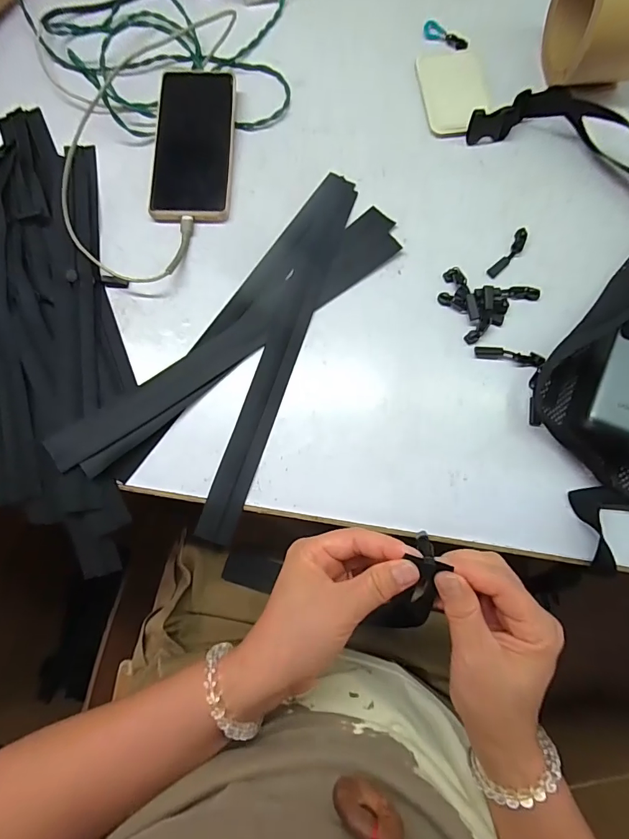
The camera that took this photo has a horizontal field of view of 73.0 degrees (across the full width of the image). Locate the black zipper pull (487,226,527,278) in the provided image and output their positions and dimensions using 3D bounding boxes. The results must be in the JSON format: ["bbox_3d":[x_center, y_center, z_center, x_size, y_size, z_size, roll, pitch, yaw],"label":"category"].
[{"bbox_3d":[0.183,-0.156,0.397,0.014,0.004,0.058,37,80,9],"label":"black zipper pull"}]

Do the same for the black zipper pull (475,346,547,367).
[{"bbox_3d":[0.171,-0.056,0.372,0.057,0.006,0.012,11,77,3],"label":"black zipper pull"}]

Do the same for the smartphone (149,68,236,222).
[{"bbox_3d":[-0.121,-0.279,0.426,0.075,0.016,0.172,0,82,2],"label":"smartphone"}]

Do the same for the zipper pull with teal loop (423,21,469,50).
[{"bbox_3d":[0.144,-0.420,0.465,0.051,0.006,0.017,33,79,8],"label":"zipper pull with teal loop"}]

